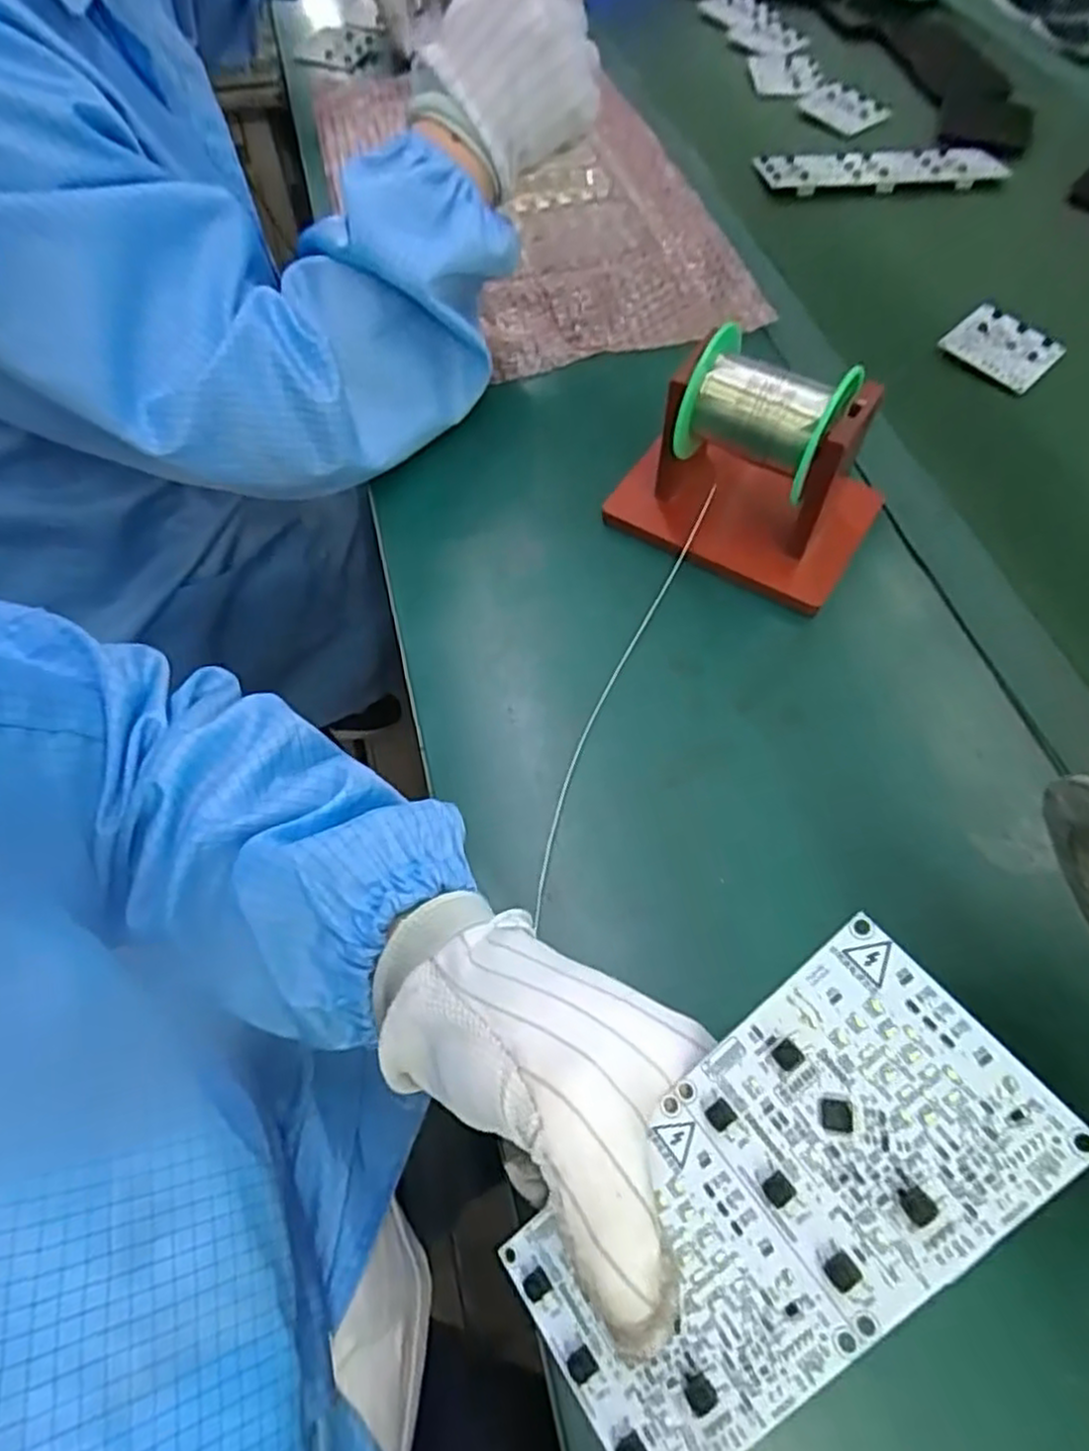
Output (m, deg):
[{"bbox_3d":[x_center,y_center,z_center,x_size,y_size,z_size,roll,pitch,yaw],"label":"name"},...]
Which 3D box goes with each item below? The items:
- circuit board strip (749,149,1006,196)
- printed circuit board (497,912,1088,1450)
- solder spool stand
[{"bbox_3d":[0.297,-0.487,0.639,0.215,0.010,0.061,-6,66,-7],"label":"circuit board strip"},{"bbox_3d":[0.054,0.120,0.182,0.138,0.004,0.065,-46,60,7],"label":"printed circuit board"},{"bbox_3d":[0.114,-0.143,0.393,0.141,0.093,0.086,24,65,11],"label":"solder spool stand"}]

